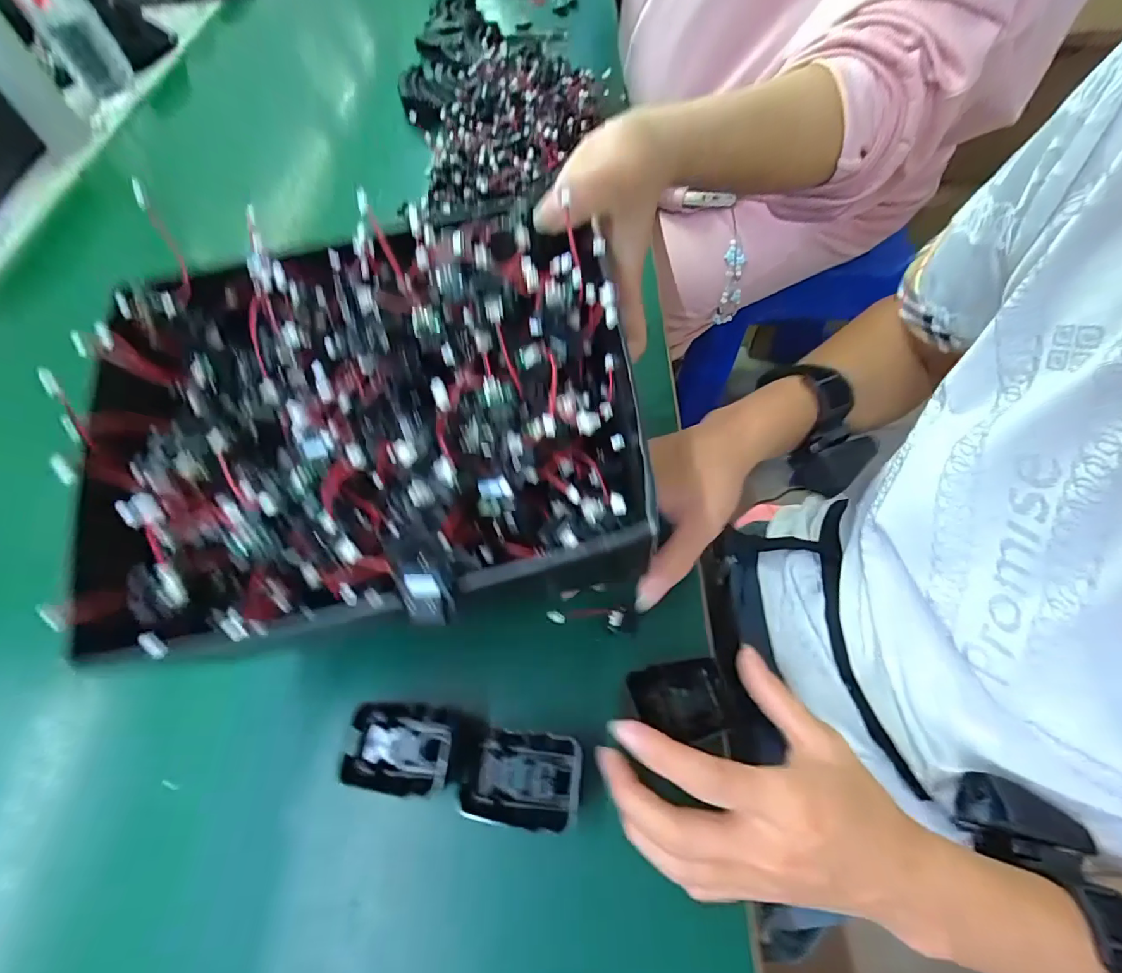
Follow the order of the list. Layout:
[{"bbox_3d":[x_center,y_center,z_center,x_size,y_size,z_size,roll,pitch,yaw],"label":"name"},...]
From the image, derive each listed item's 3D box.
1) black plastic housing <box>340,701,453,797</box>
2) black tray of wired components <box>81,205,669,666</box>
[{"bbox_3d":[-0.093,0.148,0.287,0.055,0.020,0.045,3,61,3],"label":"black plastic housing"},{"bbox_3d":[-0.086,-0.032,0.229,0.234,0.062,0.183,-9,74,3],"label":"black tray of wired components"}]

